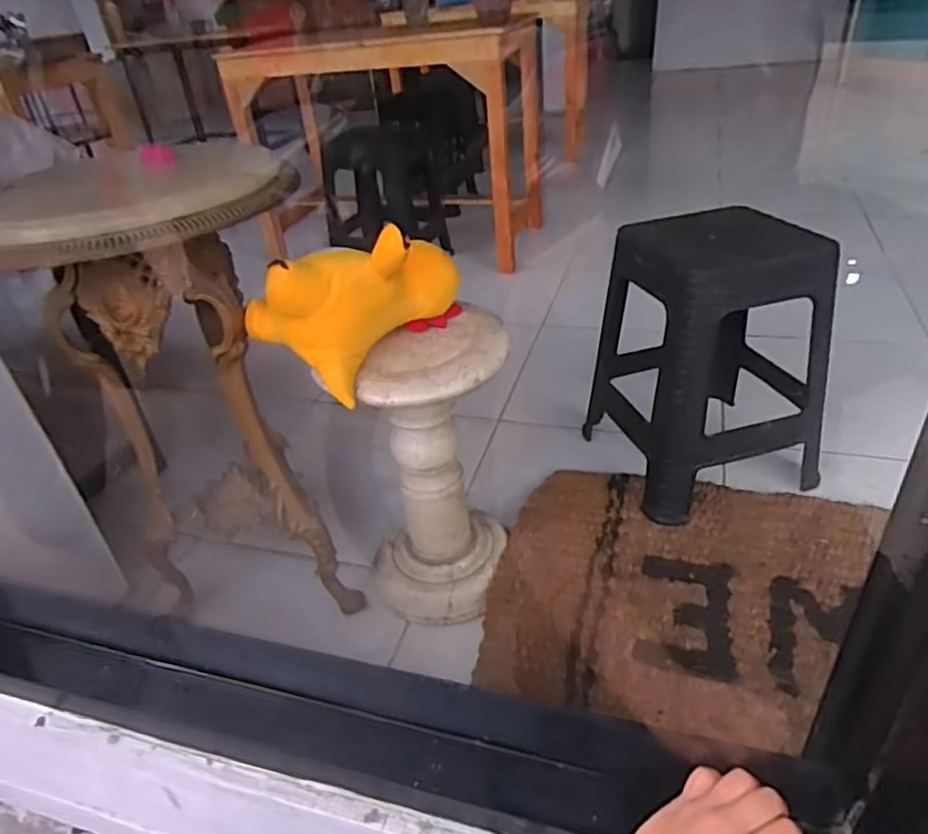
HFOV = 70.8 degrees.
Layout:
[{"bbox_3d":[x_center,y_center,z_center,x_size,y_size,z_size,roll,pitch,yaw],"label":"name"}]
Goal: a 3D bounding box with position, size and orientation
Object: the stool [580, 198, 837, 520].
[{"bbox_3d":[0.442,-0.112,1.216,0.318,0.454,0.341,-13,35,-10],"label":"stool"}]

